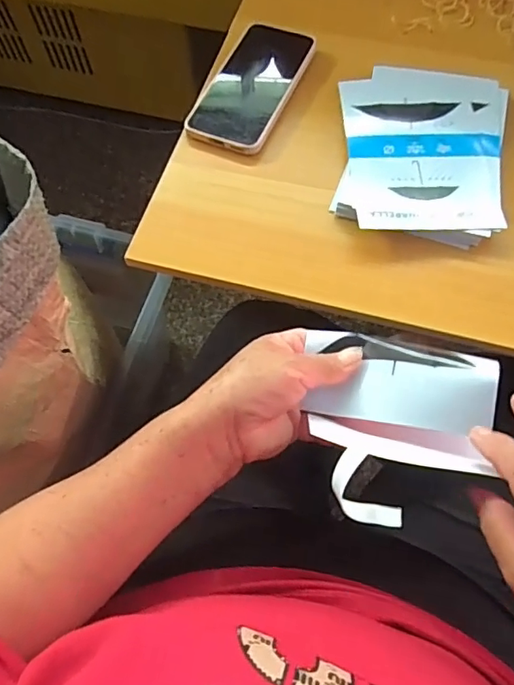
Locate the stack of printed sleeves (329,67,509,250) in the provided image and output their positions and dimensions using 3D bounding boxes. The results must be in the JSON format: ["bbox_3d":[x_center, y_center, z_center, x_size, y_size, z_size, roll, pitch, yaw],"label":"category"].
[{"bbox_3d":[0.146,-0.176,0.458,0.140,0.013,0.196,8,65,5],"label":"stack of printed sleeves"}]

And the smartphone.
[{"bbox_3d":[-0.004,-0.250,0.495,0.079,0.007,0.160,19,67,10],"label":"smartphone"}]

